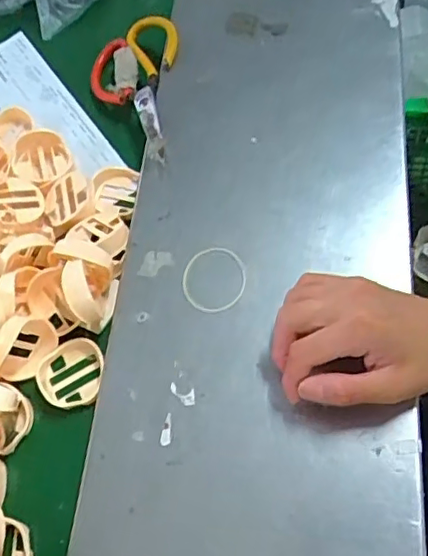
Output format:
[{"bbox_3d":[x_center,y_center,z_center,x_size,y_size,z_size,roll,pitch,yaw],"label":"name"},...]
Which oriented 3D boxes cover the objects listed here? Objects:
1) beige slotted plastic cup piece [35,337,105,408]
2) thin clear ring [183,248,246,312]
[{"bbox_3d":[-0.120,0.078,0.495,0.055,0.015,0.056,-4,62,8],"label":"beige slotted plastic cup piece"},{"bbox_3d":[0.000,0.001,0.496,0.053,0.004,0.060,4,67,10],"label":"thin clear ring"}]

